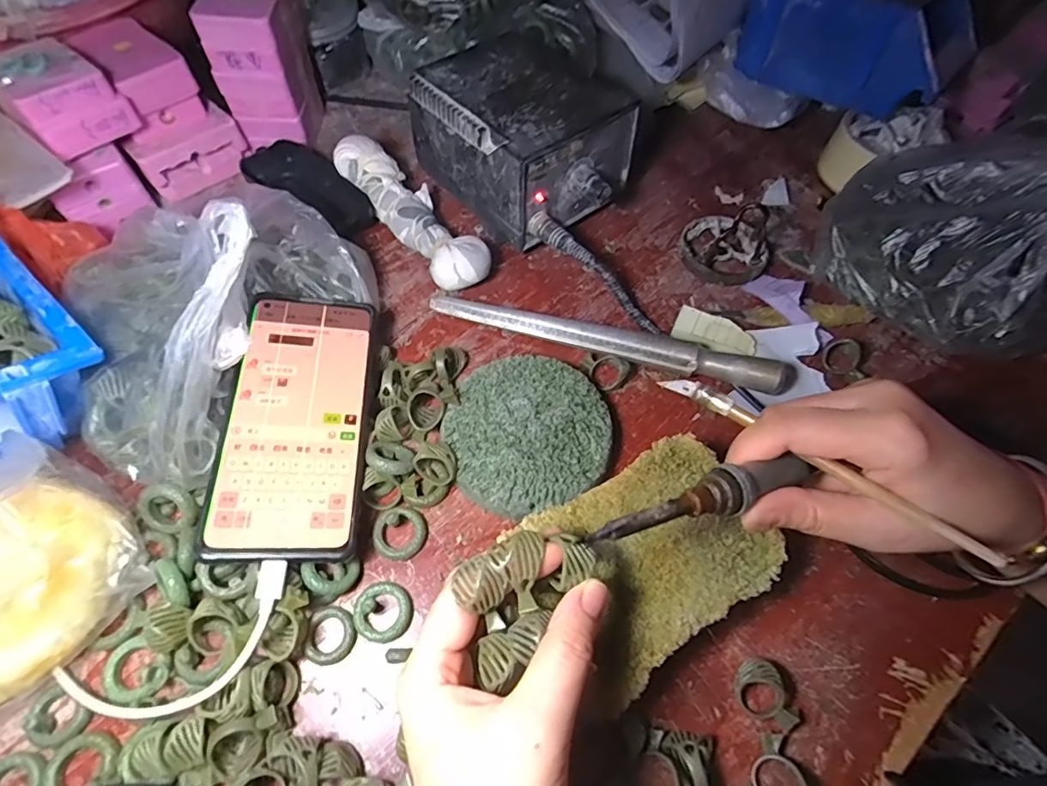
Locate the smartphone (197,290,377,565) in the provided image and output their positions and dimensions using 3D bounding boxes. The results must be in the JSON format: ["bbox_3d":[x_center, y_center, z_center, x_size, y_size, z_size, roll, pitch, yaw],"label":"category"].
[{"bbox_3d":[-0.129,0.011,0.299,0.077,0.006,0.166,4,62,-15],"label":"smartphone"}]

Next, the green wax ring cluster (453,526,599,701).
[{"bbox_3d":[-0.004,0.084,0.221,0.042,0.022,0.065,37,66,15],"label":"green wax ring cluster"}]

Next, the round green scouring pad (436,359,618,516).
[{"bbox_3d":[0.003,0.023,0.323,0.098,0.020,0.097,2,62,-3],"label":"round green scouring pad"}]

